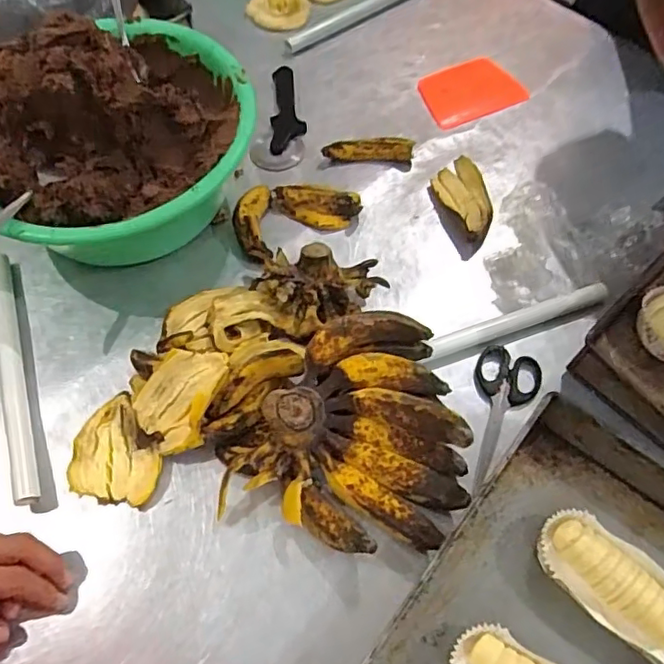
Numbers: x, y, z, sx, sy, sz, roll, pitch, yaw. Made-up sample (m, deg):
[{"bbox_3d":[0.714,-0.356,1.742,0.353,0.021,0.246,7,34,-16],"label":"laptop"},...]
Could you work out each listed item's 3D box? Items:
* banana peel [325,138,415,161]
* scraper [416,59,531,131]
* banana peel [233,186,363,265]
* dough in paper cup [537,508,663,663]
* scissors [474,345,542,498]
[{"bbox_3d":[0.044,-0.221,0.710,0.106,0.024,0.022,1,61,1],"label":"banana peel"},{"bbox_3d":[0.182,-0.321,0.777,0.128,0.011,0.092,-23,63,-11],"label":"scraper"},{"bbox_3d":[-0.047,-0.134,0.662,0.137,0.032,0.088,-33,66,-16],"label":"banana peel"},{"bbox_3d":[0.237,0.207,0.469,0.144,0.035,0.063,37,68,19],"label":"dough in paper cup"},{"bbox_3d":[0.160,0.081,0.555,0.060,0.006,0.145,17,63,10],"label":"scissors"}]

